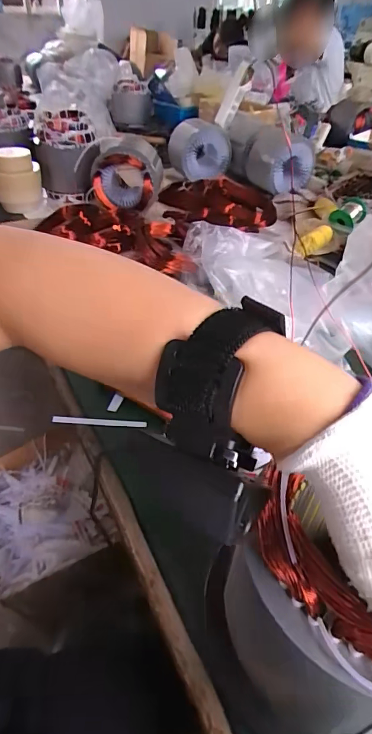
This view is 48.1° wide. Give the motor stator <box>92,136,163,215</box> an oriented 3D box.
[{"bbox_3d":[-0.139,-0.466,1.009,0.159,0.136,0.145,5,41,3],"label":"motor stator"}]

